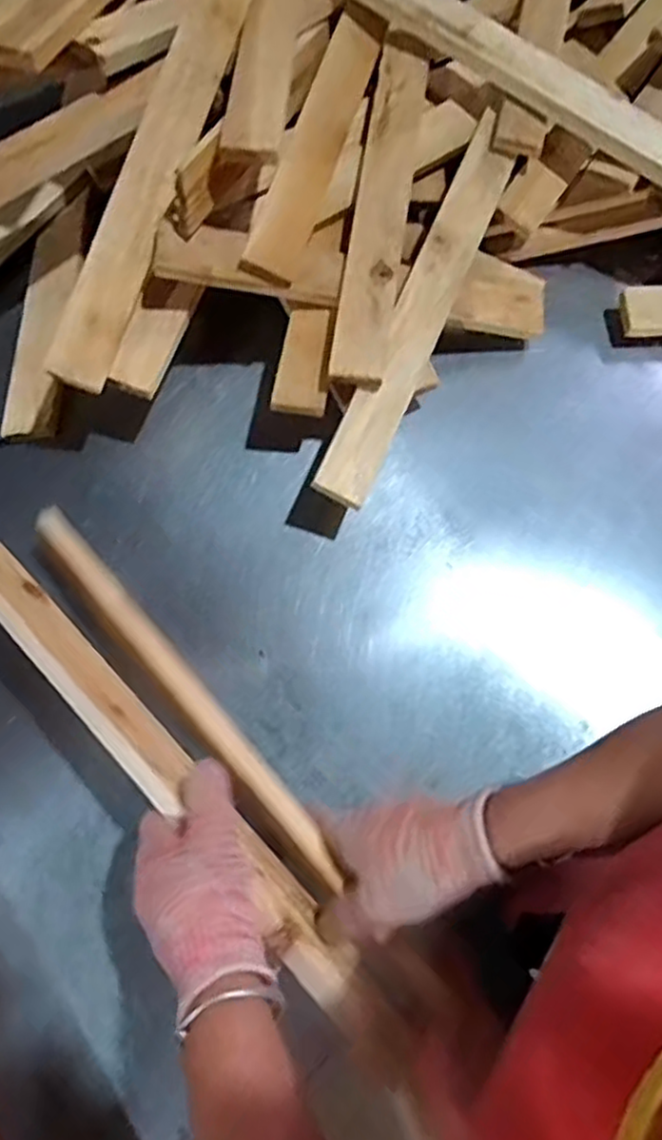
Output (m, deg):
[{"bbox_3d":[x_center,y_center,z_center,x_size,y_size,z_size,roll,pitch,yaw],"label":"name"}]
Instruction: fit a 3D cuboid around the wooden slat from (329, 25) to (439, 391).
[{"bbox_3d":[0.051,-0.364,0.665,0.056,0.027,0.416,10,71,2],"label":"wooden slat"}]

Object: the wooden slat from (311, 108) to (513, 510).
[{"bbox_3d":[0.090,-0.252,0.659,0.052,0.025,0.433,29,76,-21],"label":"wooden slat"}]

